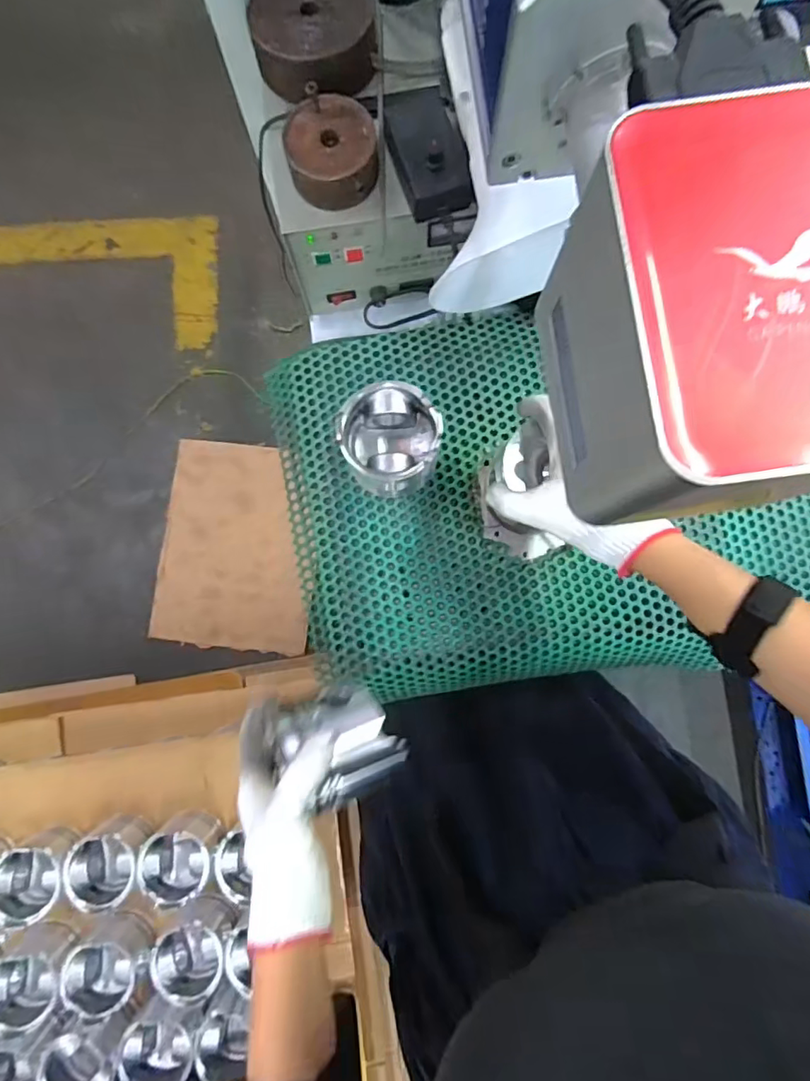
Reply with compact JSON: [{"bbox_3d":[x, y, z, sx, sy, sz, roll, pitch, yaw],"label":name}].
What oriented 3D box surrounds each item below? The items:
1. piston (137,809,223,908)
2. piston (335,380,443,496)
[{"bbox_3d":[-0.300,0.427,0.744,0.088,0.095,0.087,0,83,0],"label":"piston"},{"bbox_3d":[-0.012,-0.093,0.523,0.086,0.086,0.086,0,83,0],"label":"piston"}]

